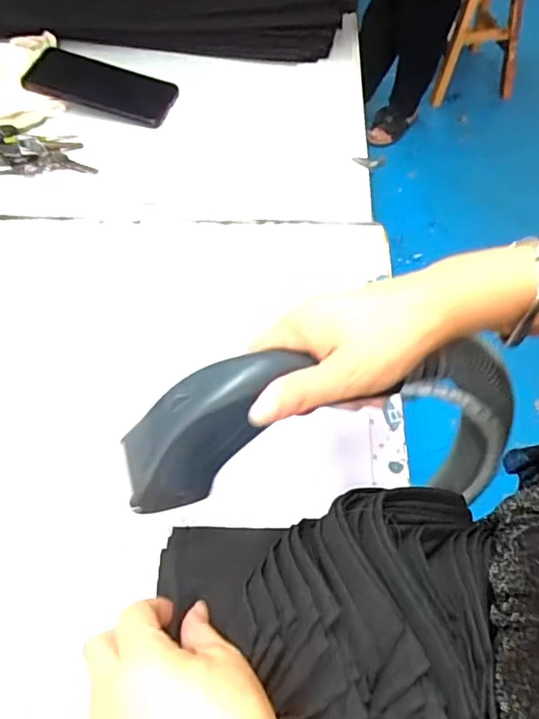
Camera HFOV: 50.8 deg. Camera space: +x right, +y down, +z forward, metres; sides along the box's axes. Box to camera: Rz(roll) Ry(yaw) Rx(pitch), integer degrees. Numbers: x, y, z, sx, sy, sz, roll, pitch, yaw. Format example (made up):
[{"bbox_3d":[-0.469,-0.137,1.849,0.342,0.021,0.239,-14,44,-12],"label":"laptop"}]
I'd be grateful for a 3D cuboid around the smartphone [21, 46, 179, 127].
[{"bbox_3d":[-0.190,-0.310,0.644,0.165,0.015,0.072,16,66,2],"label":"smartphone"}]

